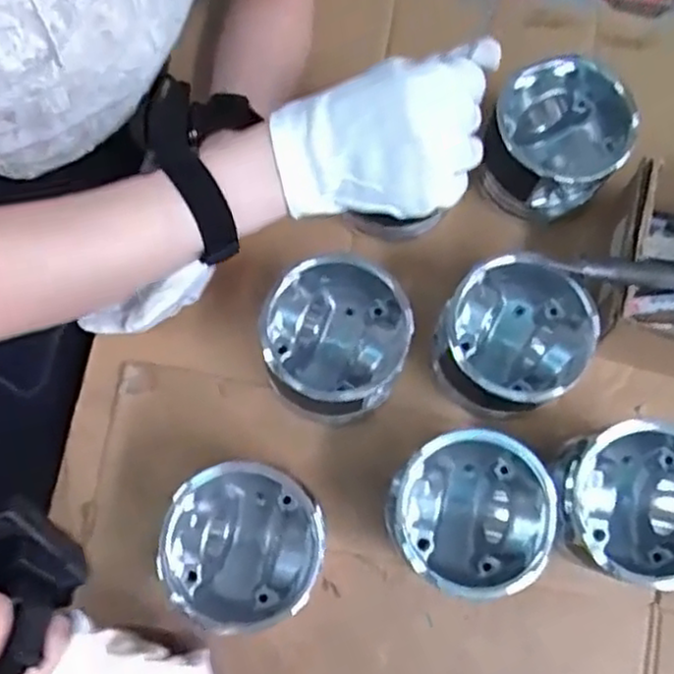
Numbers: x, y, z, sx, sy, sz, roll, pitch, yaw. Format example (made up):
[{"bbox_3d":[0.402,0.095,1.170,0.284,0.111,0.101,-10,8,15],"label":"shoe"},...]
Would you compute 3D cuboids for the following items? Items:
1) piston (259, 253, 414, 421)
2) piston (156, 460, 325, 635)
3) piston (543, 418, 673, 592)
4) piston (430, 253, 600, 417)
[{"bbox_3d":[-0.001,0.004,0.582,0.106,0.107,0.111,0,74,-2],"label":"piston"},{"bbox_3d":[-0.068,0.156,0.542,0.112,0.098,0.110,-22,76,-8],"label":"piston"},{"bbox_3d":[0.219,0.127,0.545,0.106,0.093,0.113,2,74,-1],"label":"piston"},{"bbox_3d":[0.138,0.004,0.577,0.108,0.097,0.109,0,74,-2],"label":"piston"}]

